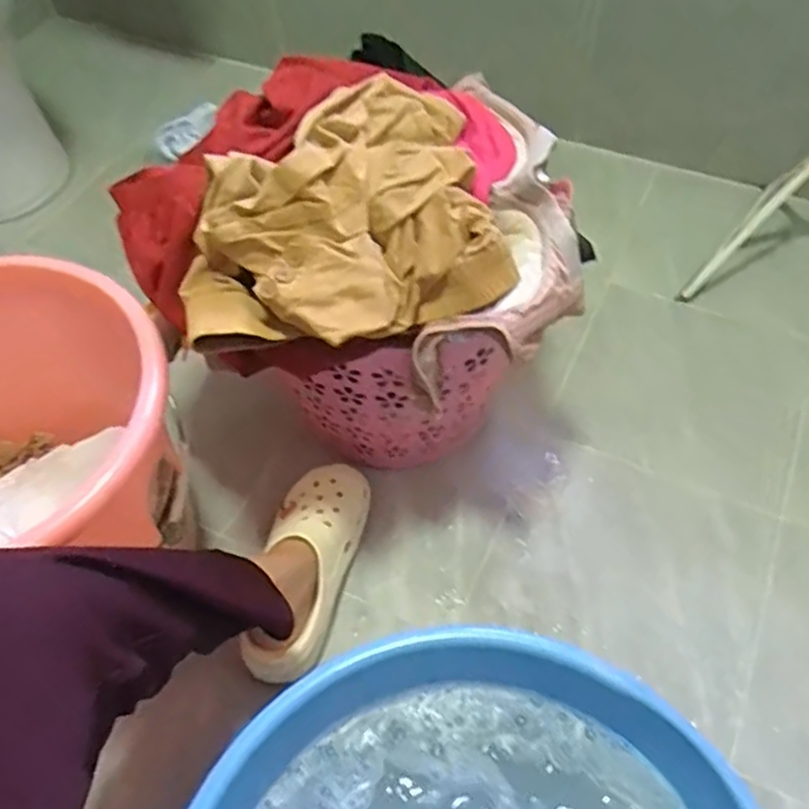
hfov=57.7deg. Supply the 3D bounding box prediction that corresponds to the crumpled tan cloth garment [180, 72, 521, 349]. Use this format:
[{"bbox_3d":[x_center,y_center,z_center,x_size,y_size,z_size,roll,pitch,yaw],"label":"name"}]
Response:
[{"bbox_3d":[-0.059,-0.165,0.655,0.307,0.117,0.220,-25,57,-14],"label":"crumpled tan cloth garment"}]

